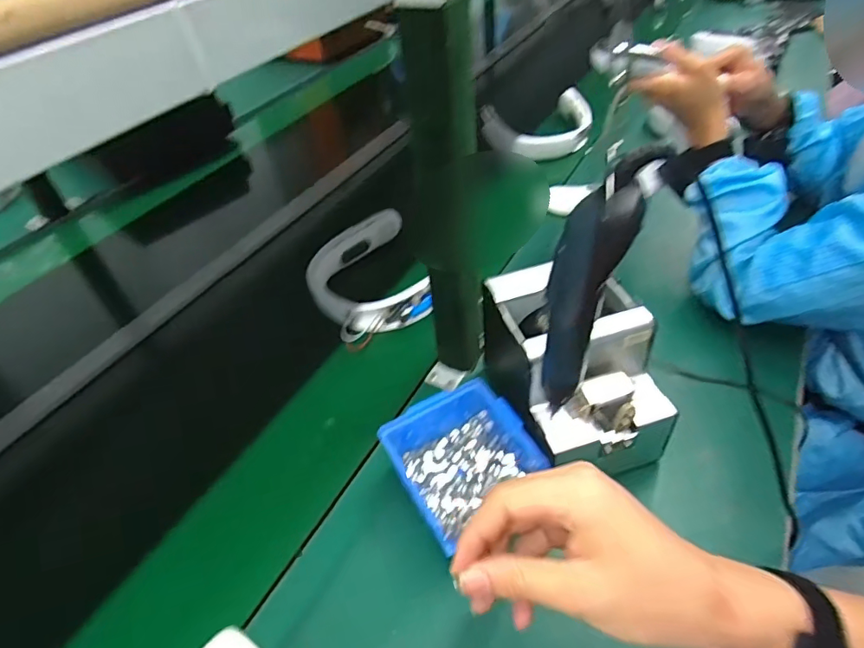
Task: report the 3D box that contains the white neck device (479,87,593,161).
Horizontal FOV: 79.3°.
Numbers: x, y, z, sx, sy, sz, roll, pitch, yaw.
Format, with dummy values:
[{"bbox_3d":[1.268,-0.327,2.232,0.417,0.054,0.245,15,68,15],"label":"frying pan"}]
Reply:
[{"bbox_3d":[0.226,-0.420,1.103,0.224,0.049,0.225,-10,44,-3],"label":"white neck device"}]

